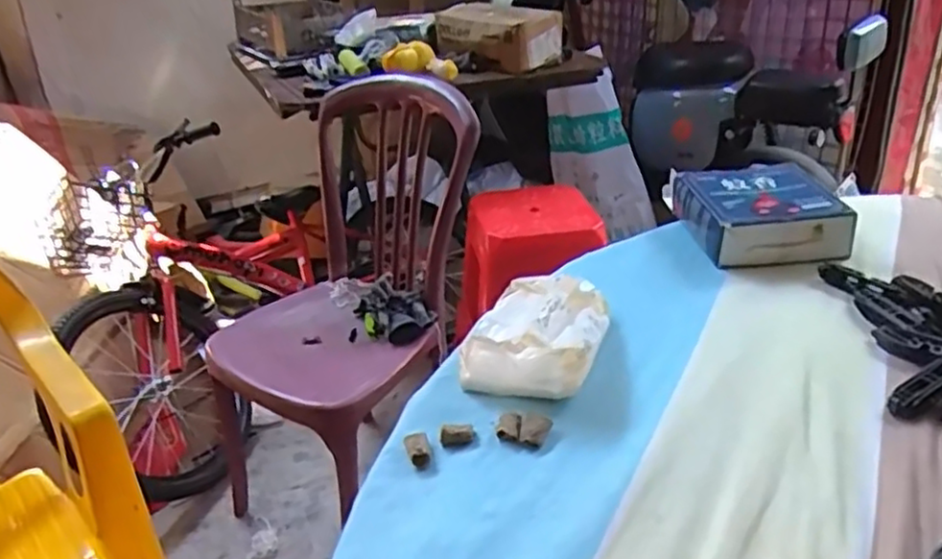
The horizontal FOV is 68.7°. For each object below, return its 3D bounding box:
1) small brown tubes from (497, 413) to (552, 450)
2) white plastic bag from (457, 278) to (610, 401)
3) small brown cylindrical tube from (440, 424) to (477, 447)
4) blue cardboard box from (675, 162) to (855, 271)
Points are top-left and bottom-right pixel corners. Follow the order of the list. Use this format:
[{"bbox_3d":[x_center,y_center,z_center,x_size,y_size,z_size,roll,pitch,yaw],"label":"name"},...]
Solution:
[{"bbox_3d":[0.037,0.107,0.498,0.037,0.010,0.025,9,33,21],"label":"small brown tubes"},{"bbox_3d":[0.057,0.038,0.579,0.107,0.043,0.147,8,33,19],"label":"white plastic bag"},{"bbox_3d":[-0.009,0.112,0.500,0.025,0.009,0.012,-5,31,-2],"label":"small brown cylindrical tube"},{"bbox_3d":[0.306,-0.072,0.736,0.141,0.048,0.145,-5,31,-1],"label":"blue cardboard box"}]

